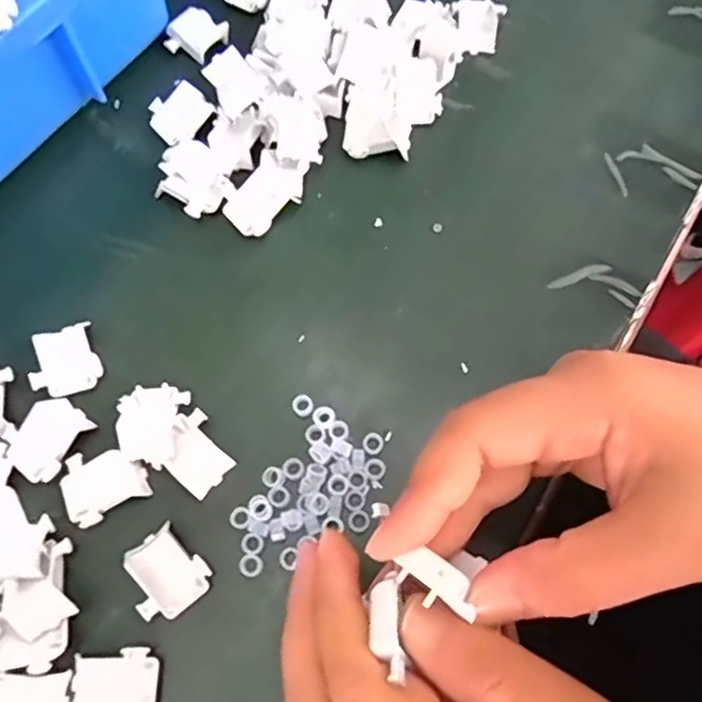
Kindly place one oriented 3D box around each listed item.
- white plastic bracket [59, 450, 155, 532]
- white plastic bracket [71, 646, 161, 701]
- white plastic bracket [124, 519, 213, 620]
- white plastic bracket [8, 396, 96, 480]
[{"bbox_3d":[-0.105,0.055,0.268,0.033,0.005,0.029,-30,74,-10],"label":"white plastic bracket"},{"bbox_3d":[-0.090,0.128,0.241,0.033,0.009,0.029,4,71,1],"label":"white plastic bracket"},{"bbox_3d":[-0.075,0.090,0.254,0.028,0.011,0.031,-40,75,-13],"label":"white plastic bracket"},{"bbox_3d":[-0.132,0.038,0.276,0.027,0.006,0.034,25,73,8],"label":"white plastic bracket"}]

